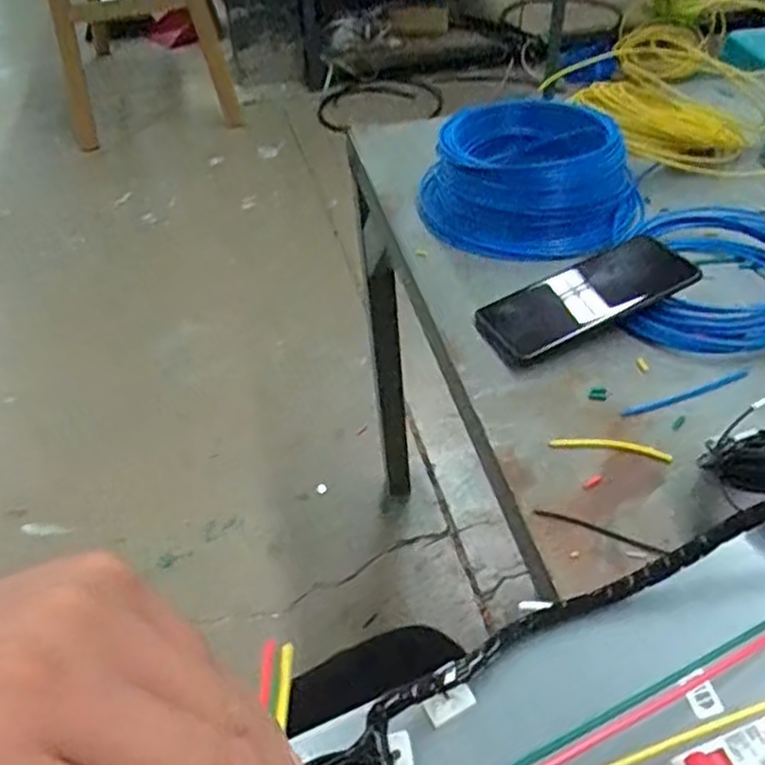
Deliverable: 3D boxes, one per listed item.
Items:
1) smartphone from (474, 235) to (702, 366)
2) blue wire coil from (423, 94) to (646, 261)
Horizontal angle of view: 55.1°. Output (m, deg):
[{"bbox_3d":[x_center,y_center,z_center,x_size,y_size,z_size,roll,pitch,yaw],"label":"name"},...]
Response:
[{"bbox_3d":[0.158,-0.070,0.591,0.167,0.012,0.075,-27,50,-4],"label":"smartphone"},{"bbox_3d":[0.141,-0.199,0.697,0.204,0.075,0.163,7,44,15],"label":"blue wire coil"}]

